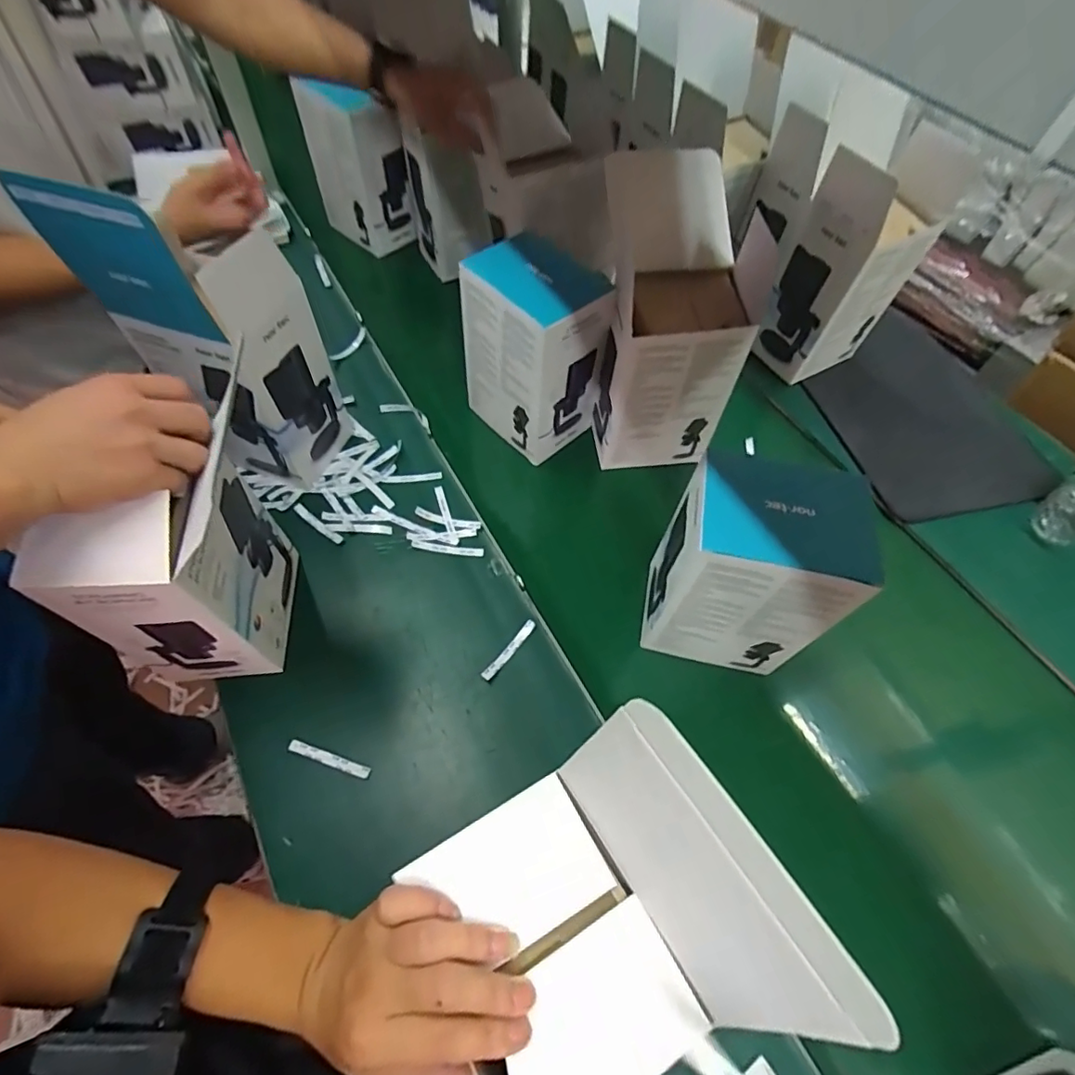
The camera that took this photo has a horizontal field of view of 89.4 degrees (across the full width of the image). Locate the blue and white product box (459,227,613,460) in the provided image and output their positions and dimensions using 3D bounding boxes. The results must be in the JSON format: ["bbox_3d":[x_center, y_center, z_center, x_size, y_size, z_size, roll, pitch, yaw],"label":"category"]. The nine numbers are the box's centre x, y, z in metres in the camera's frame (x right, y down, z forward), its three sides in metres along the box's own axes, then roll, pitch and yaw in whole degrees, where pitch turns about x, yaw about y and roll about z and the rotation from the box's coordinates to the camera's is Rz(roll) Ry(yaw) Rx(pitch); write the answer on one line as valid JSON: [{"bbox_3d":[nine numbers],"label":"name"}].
[{"bbox_3d":[-0.005,-0.242,0.718,0.138,0.217,0.154,-35,67,-20],"label":"blue and white product box"}]

